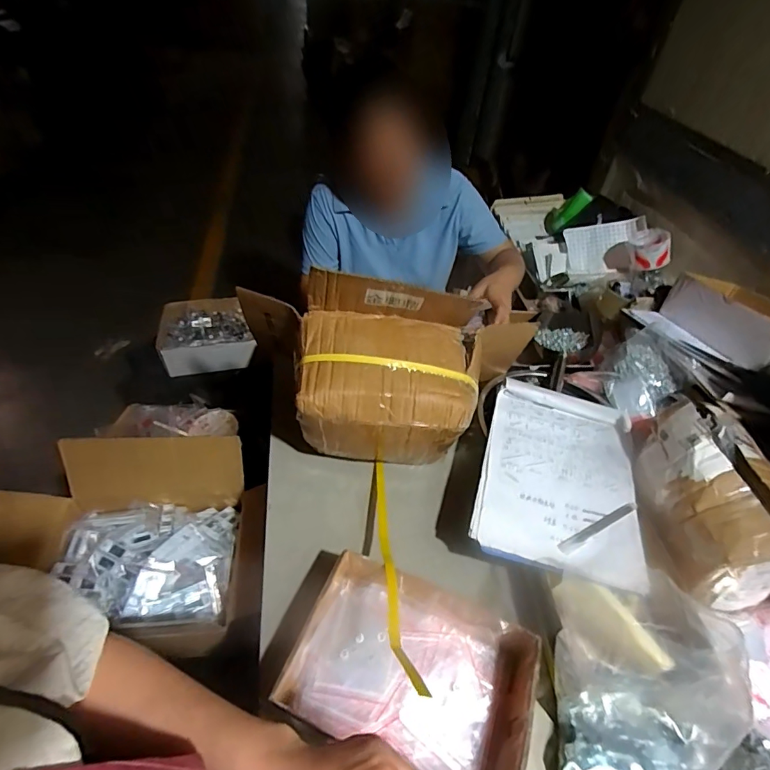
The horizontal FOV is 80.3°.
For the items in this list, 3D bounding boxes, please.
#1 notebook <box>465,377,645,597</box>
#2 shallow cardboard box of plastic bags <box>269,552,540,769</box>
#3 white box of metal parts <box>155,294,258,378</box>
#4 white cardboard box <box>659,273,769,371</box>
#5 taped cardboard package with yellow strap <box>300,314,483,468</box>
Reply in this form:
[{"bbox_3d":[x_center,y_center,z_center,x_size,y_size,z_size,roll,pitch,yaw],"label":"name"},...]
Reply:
[{"bbox_3d":[0.255,0.122,0.670,0.217,0.020,0.307,15,44,7],"label":"notebook"},{"bbox_3d":[0.033,0.317,0.511,0.251,0.069,0.187,16,44,8],"label":"shallow cardboard box of plastic bags"},{"bbox_3d":[-0.479,-0.139,1.241,0.235,0.083,0.228,-8,46,-16],"label":"white box of metal parts"},{"bbox_3d":[0.678,-0.119,0.849,0.160,0.096,0.267,-3,45,-11],"label":"white cardboard box"},{"bbox_3d":[0.001,0.020,0.682,0.247,0.186,0.149,3,44,-5],"label":"taped cardboard package with yellow strap"}]

